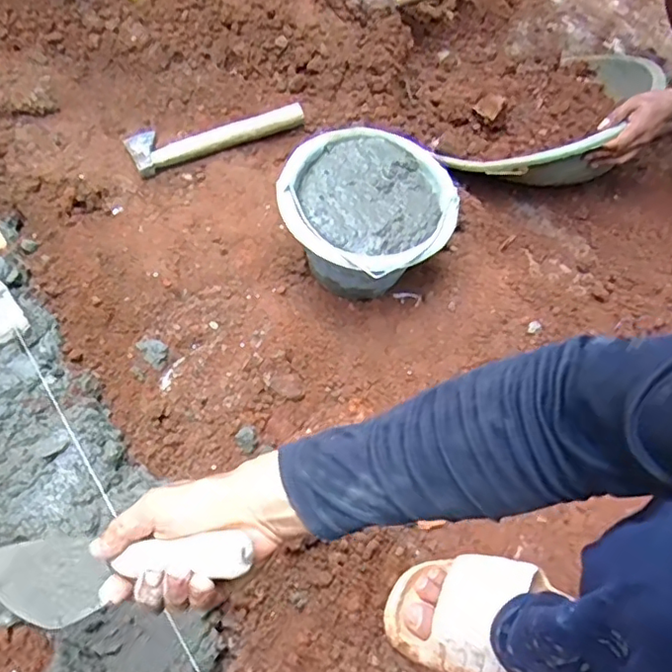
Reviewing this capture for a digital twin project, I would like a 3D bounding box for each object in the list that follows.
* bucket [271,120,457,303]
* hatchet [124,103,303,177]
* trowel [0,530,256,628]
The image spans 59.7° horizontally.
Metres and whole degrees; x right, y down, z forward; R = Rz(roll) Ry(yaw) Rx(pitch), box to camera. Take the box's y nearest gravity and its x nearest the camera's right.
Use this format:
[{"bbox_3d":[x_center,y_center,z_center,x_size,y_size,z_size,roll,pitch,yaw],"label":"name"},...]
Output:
[{"bbox_3d":[0.045,-0.170,0.899,0.248,0.152,0.260,0,59,0],"label":"bucket"},{"bbox_3d":[-0.220,-0.372,1.066,0.314,0.050,0.094,-19,61,-12],"label":"hatchet"},{"bbox_3d":[-0.183,0.183,0.457,0.290,0.048,0.073,-21,52,34],"label":"trowel"}]

